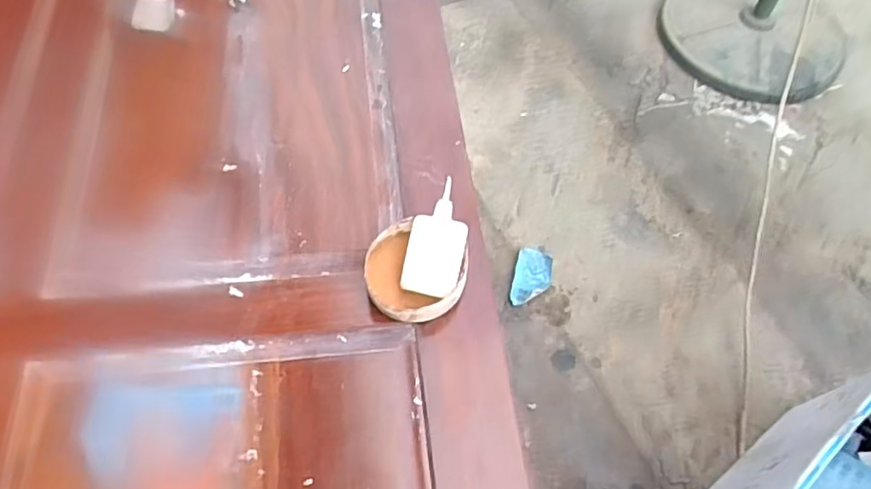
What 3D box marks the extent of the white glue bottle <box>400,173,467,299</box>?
[{"bbox_3d":[0.003,-0.004,0.578,0.054,0.028,0.106,12,86,15],"label":"white glue bottle"}]

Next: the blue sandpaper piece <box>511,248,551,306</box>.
[{"bbox_3d":[0.175,0.060,1.103,0.065,0.010,0.118,13,61,4],"label":"blue sandpaper piece"}]

